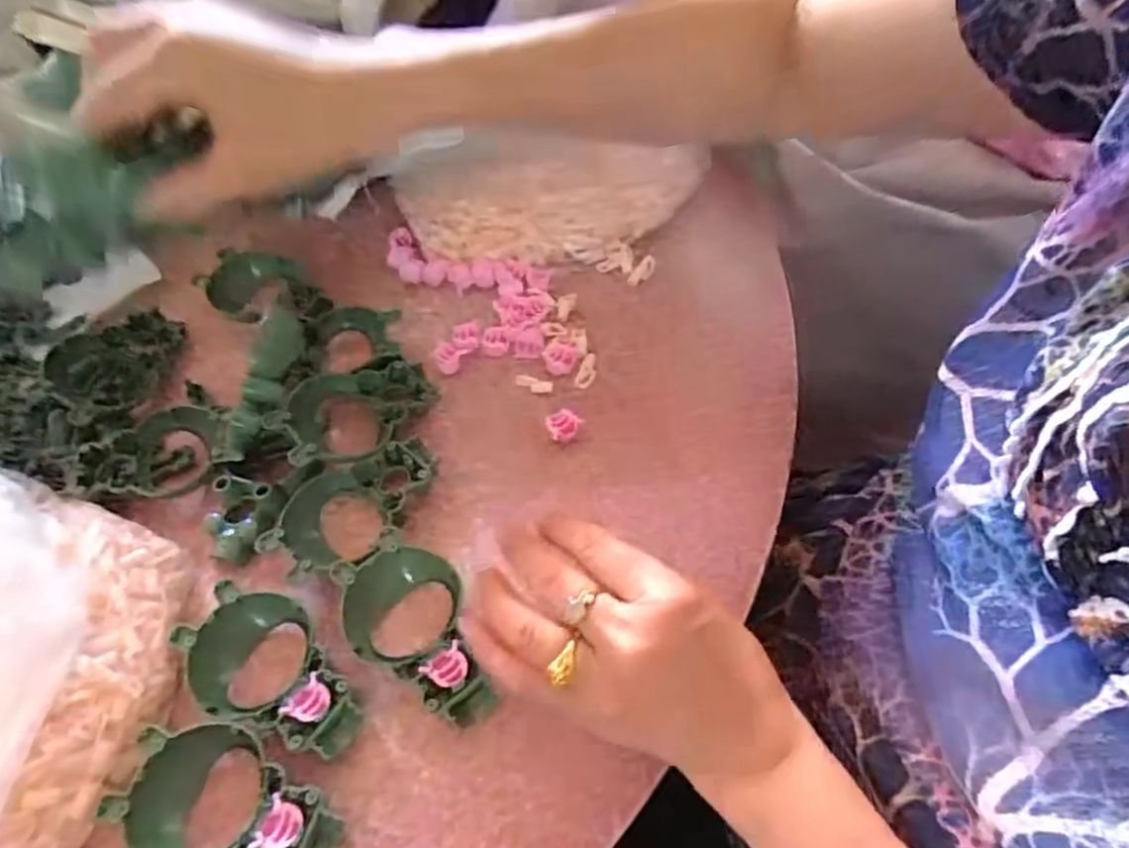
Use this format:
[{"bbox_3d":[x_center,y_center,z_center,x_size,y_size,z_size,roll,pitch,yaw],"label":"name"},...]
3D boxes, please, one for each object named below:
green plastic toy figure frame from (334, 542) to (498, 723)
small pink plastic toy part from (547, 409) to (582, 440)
[{"bbox_3d":[-0.072,0.104,0.326,0.058,0.019,0.101,-36,65,-19],"label":"green plastic toy figure frame"},{"bbox_3d":[0.000,0.002,0.396,0.020,0.015,0.016,-17,58,-4],"label":"small pink plastic toy part"}]

